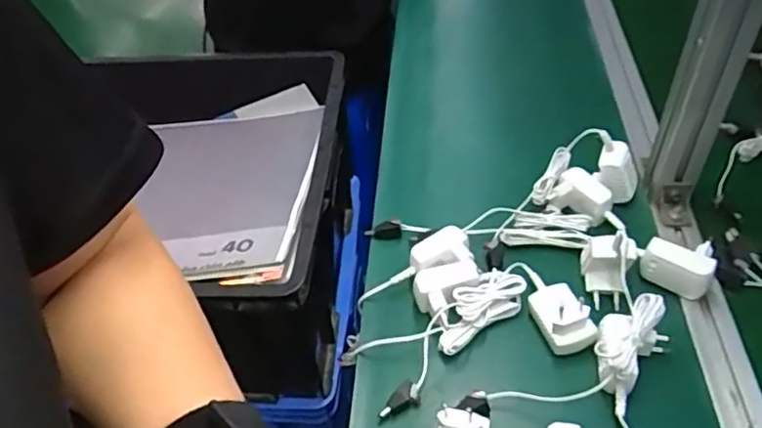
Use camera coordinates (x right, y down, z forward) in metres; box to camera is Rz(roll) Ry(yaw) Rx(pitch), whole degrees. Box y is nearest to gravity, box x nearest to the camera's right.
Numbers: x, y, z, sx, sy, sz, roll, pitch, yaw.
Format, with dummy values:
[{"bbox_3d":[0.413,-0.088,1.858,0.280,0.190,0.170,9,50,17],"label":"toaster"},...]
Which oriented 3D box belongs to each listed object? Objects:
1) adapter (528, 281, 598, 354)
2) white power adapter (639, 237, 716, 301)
[{"bbox_3d":[0.162,0.093,0.542,0.041,0.043,0.070,-14,47,-8],"label":"adapter"},{"bbox_3d":[0.282,0.048,0.574,0.060,0.039,0.050,23,53,25],"label":"white power adapter"}]

